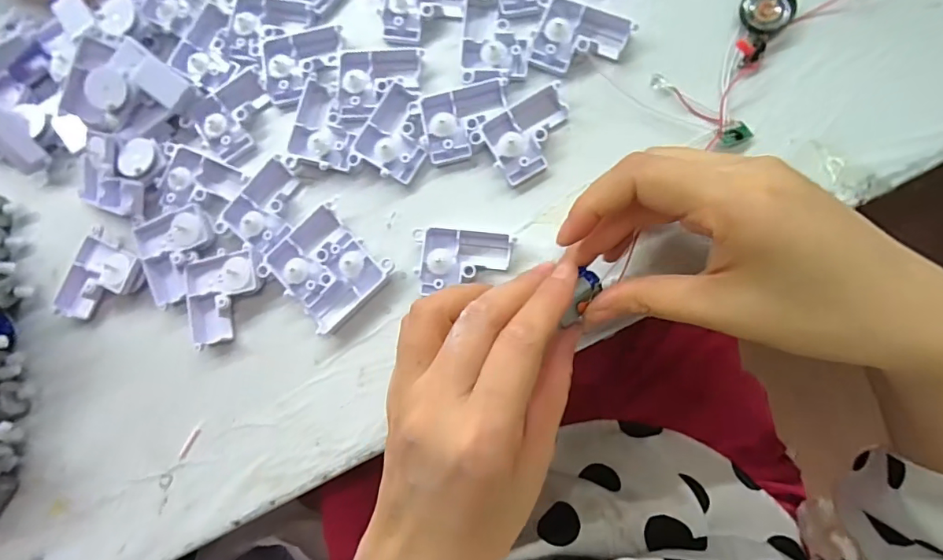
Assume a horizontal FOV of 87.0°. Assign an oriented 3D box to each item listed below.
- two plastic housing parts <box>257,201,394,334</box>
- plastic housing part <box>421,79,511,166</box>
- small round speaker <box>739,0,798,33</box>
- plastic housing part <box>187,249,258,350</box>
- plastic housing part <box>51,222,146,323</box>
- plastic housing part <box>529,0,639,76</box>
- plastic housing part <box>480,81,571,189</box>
[{"bbox_3d":[-0.076,-0.007,0.263,0.055,0.013,0.049,43,90,9],"label":"two plastic housing parts"},{"bbox_3d":[-0.002,-0.084,0.263,0.047,0.012,0.035,-13,82,5],"label":"plastic housing part"},{"bbox_3d":[0.151,-0.139,0.252,0.025,0.004,0.025,-1,83,7],"label":"small round speaker"},{"bbox_3d":[-0.132,0.009,0.268,0.040,0.011,0.047,-9,83,6],"label":"plastic housing part"},{"bbox_3d":[-0.204,0.001,0.275,0.043,0.016,0.049,22,87,9],"label":"plastic housing part"},{"bbox_3d":[0.057,-0.126,0.261,0.050,0.012,0.035,19,86,9],"label":"plastic housing part"},{"bbox_3d":[0.032,-0.076,0.259,0.049,0.012,0.037,-37,81,2],"label":"plastic housing part"}]

